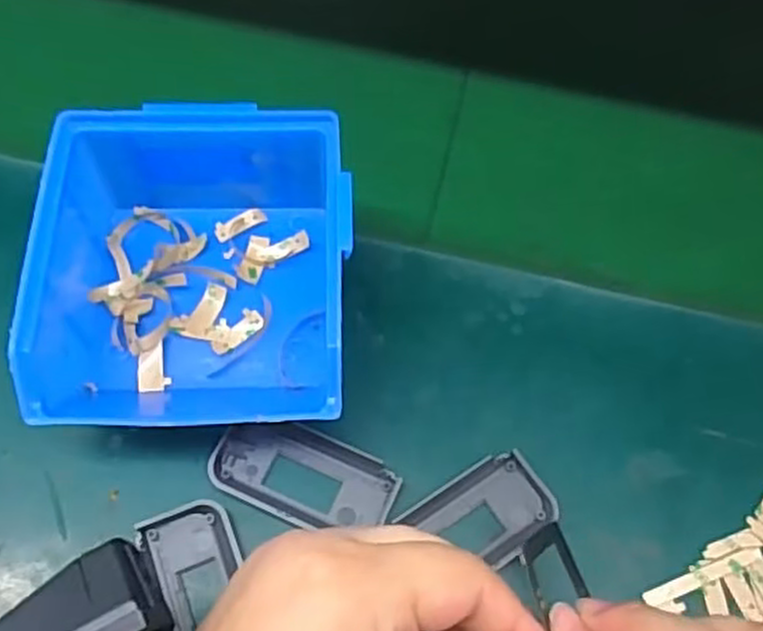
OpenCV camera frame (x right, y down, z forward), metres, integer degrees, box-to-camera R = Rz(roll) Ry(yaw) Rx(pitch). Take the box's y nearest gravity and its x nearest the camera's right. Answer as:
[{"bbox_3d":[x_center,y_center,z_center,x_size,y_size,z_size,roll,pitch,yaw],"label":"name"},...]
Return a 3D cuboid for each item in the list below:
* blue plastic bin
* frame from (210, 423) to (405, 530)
[{"bbox_3d":[-0.077,-0.020,0.332,0.121,0.070,0.128,-2,60,-4],"label":"blue plastic bin"},{"bbox_3d":[-0.033,0.067,0.319,0.075,0.005,0.037,22,61,10],"label":"frame"}]

